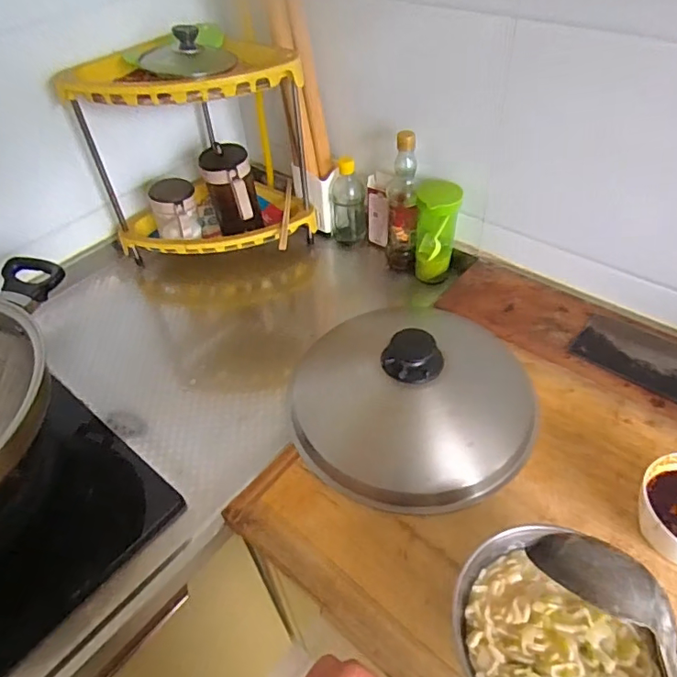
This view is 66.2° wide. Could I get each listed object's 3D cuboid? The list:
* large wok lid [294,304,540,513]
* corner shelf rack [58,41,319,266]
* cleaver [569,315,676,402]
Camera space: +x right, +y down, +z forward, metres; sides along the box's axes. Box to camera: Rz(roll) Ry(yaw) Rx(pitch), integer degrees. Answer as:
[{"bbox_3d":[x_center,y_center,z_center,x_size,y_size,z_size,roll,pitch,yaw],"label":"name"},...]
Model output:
[{"bbox_3d":[0.104,0.052,0.672,0.292,0.104,0.308,-1,41,1],"label":"large wok lid"},{"bbox_3d":[-0.235,-0.351,0.941,0.364,0.323,0.263,-2,41,1],"label":"corner shelf rack"},{"bbox_3d":[0.462,0.051,0.682,0.097,0.025,0.287,-33,50,-31],"label":"cleaver"}]

